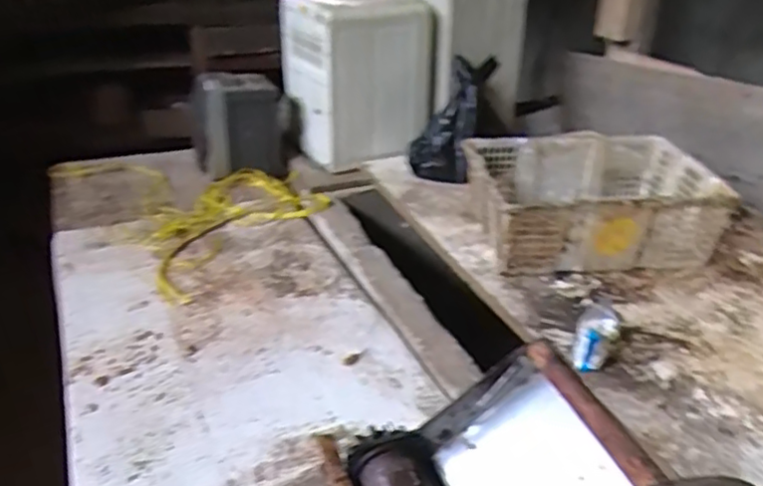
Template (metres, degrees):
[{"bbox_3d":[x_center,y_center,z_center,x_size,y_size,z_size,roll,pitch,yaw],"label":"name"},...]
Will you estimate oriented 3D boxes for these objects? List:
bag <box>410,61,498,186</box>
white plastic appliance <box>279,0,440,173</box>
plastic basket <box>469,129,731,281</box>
[{"bbox_3d":[0.185,-0.320,1.663,0.110,0.331,0.154,17,9,-46],"label":"bag"},{"bbox_3d":[-0.077,-0.480,1.847,0.356,0.441,0.372,-10,30,-18],"label":"white plastic appliance"},{"bbox_3d":[0.433,-0.083,1.381,0.457,0.183,0.350,-1,29,-3],"label":"plastic basket"}]

